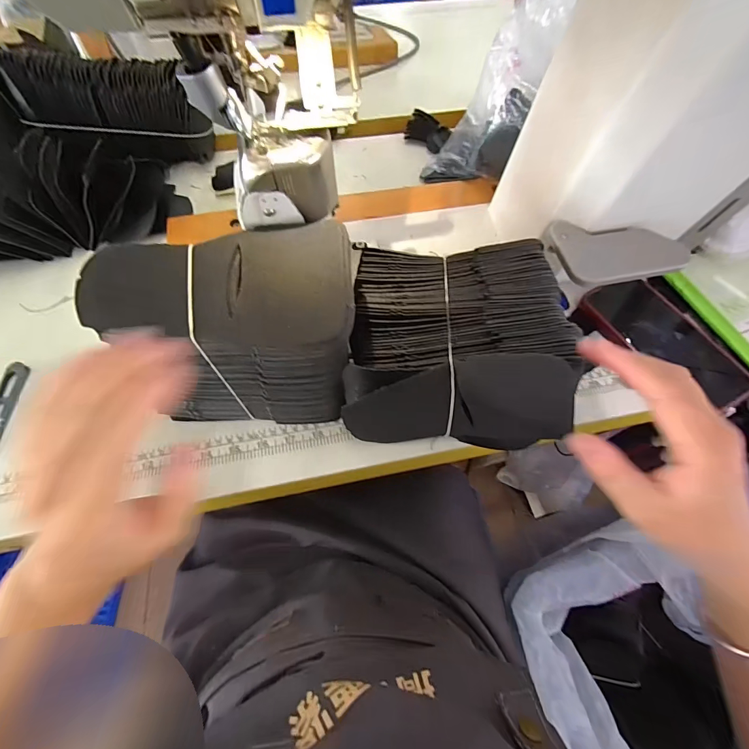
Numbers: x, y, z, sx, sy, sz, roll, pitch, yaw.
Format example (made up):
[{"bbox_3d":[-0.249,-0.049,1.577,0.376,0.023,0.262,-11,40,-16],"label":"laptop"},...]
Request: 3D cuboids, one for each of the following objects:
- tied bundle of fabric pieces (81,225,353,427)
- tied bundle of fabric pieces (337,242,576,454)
[{"bbox_3d":[-0.102,-0.033,0.305,0.174,0.142,0.104,1,59,1],"label":"tied bundle of fabric pieces"},{"bbox_3d":[0.066,-0.019,0.325,0.169,0.106,0.166,1,59,1],"label":"tied bundle of fabric pieces"}]

